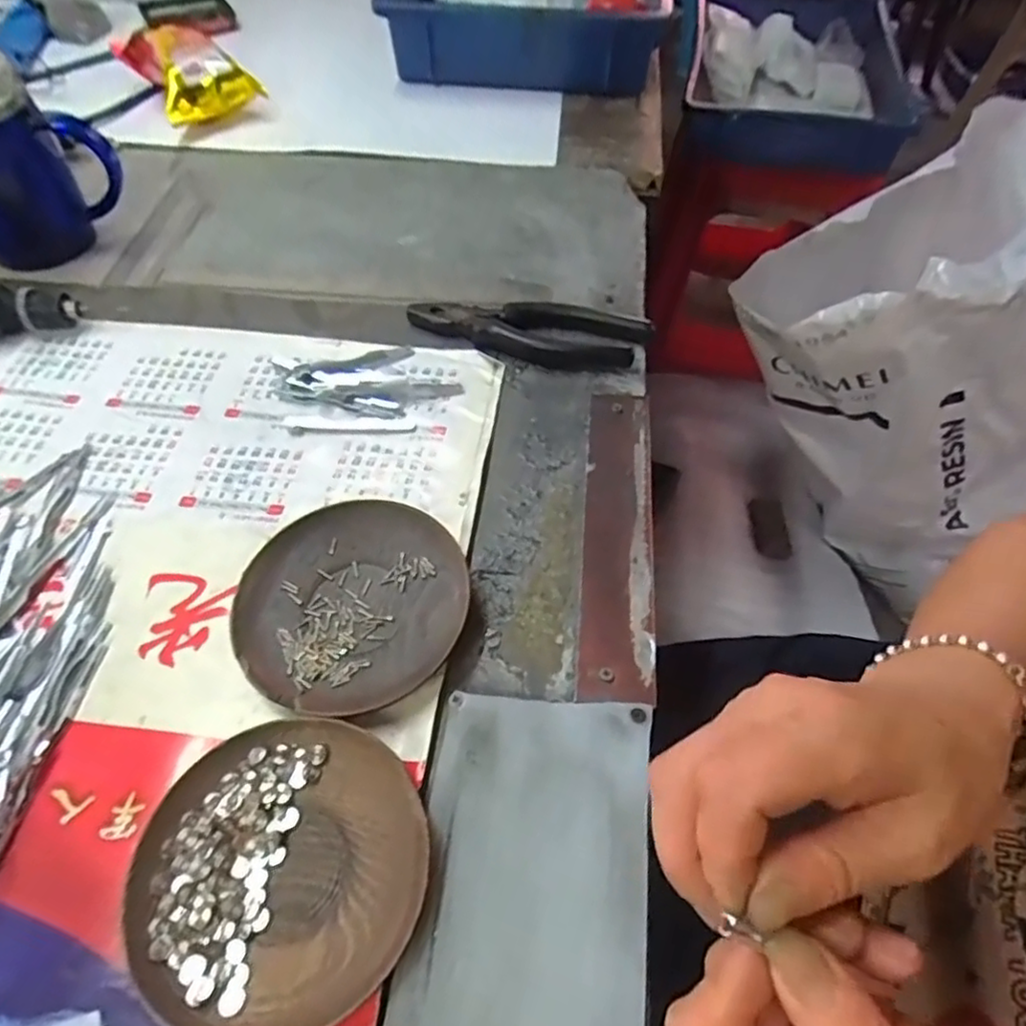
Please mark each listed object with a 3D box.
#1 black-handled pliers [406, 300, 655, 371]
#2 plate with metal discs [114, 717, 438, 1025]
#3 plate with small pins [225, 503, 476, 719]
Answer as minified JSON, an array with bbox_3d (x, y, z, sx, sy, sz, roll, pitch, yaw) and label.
[{"bbox_3d":[0.009,-0.126,0.467,0.164,0.016,0.051,9,55,7],"label":"black-handled pliers"},{"bbox_3d":[-0.093,0.144,0.276,0.116,0.016,0.111,0,54,1],"label":"plate with metal discs"},{"bbox_3d":[-0.082,0.046,0.346,0.113,0.018,0.113,0,54,1],"label":"plate with small pins"}]

